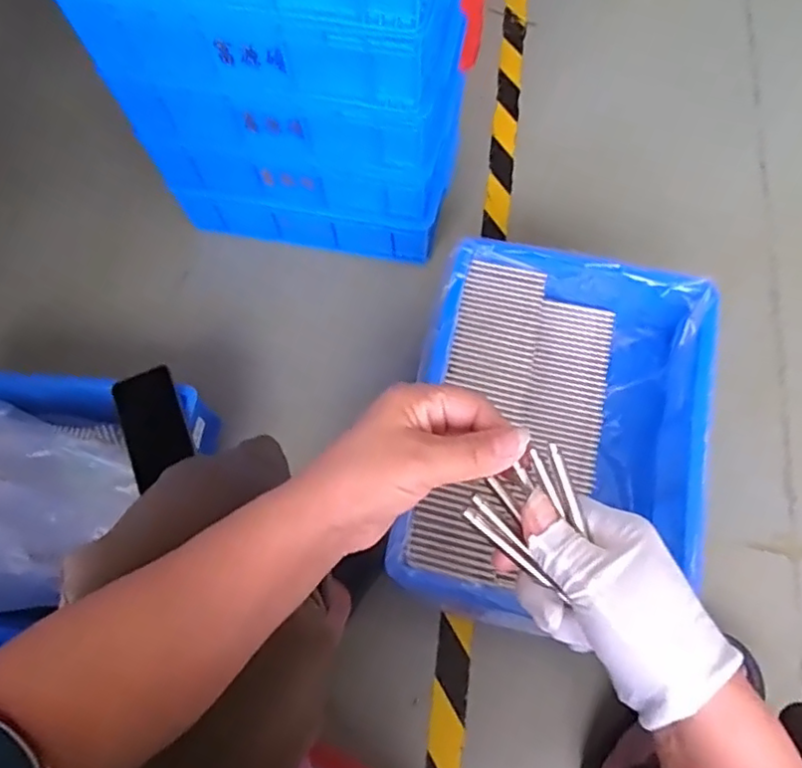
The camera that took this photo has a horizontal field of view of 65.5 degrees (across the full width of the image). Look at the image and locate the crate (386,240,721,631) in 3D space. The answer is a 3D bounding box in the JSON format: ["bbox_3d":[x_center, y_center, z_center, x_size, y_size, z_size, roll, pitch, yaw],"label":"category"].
[{"bbox_3d":[0.175,0.054,0.718,0.303,0.116,0.401,11,70,6],"label":"crate"}]

